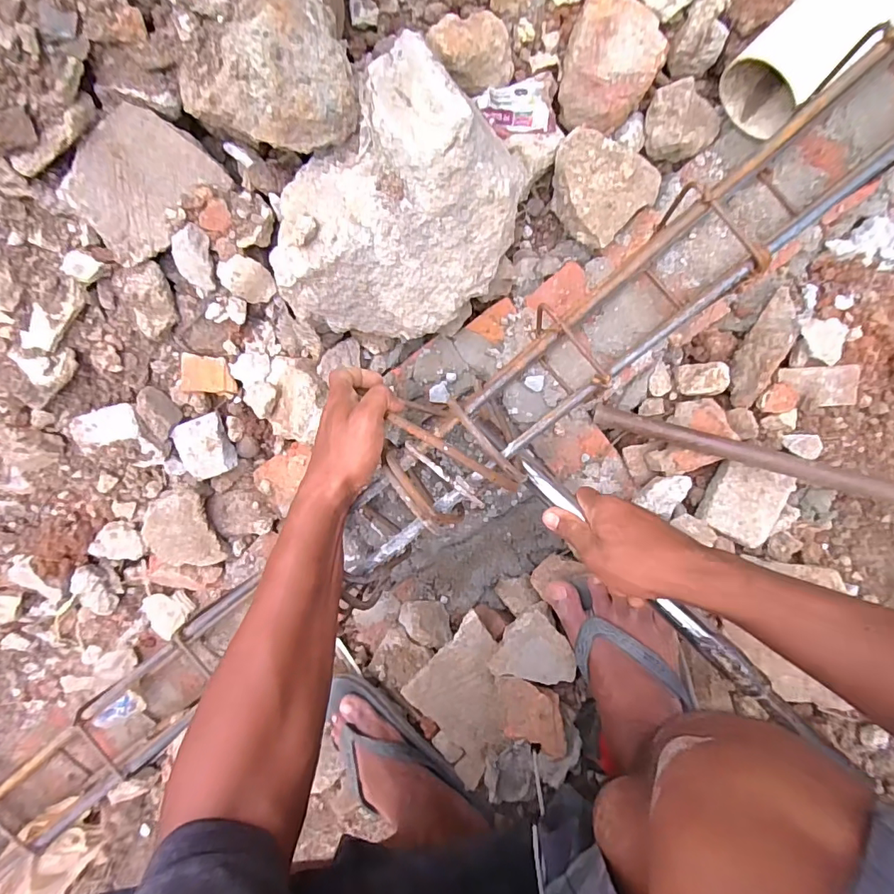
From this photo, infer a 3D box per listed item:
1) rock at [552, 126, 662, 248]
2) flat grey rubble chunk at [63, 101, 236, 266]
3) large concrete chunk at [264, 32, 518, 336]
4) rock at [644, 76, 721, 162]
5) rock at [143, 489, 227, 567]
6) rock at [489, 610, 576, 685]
[{"bbox_3d":[0.167,-0.290,0.536,0.100,0.045,0.108,1,96,8],"label":"rock"},{"bbox_3d":[-0.311,-0.263,0.494,0.137,0.033,0.101,-45,122,8],"label":"flat grey rubble chunk"},{"bbox_3d":[-0.052,-0.217,0.485,0.255,0.114,0.179,-40,89,10],"label":"large concrete chunk"},{"bbox_3d":[0.251,-0.348,0.519,0.073,0.043,0.074,1,96,8],"label":"rock"},{"bbox_3d":[-0.346,0.104,0.632,0.078,0.077,0.116,3,96,8],"label":"rock"},{"bbox_3d":[0.100,0.224,0.546,0.089,0.031,0.067,8,97,7],"label":"rock"}]

